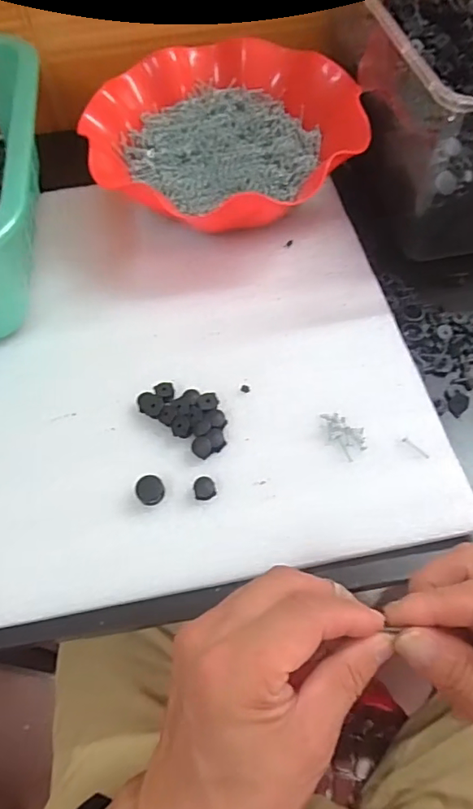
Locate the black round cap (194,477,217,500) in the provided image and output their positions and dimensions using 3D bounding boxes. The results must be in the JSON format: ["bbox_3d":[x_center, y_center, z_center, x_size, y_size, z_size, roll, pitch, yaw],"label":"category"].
[{"bbox_3d":[-0.020,0.052,0.318,0.013,0.007,0.013,-1,61,1],"label":"black round cap"}]

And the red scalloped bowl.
[{"bbox_3d":[-0.007,-0.226,0.444,0.227,0.059,0.210,23,64,13],"label":"red scalloped bowl"}]

